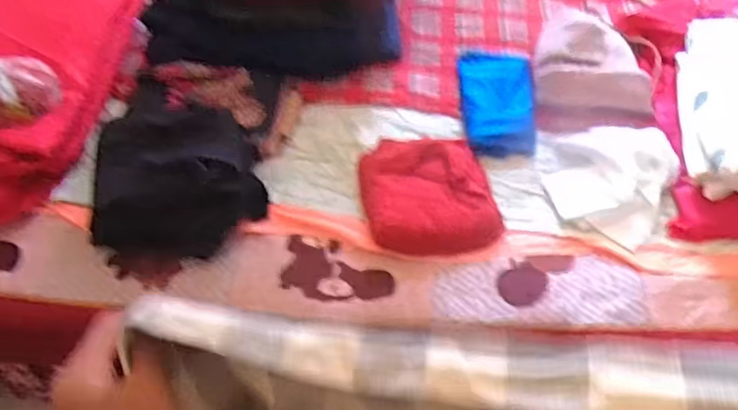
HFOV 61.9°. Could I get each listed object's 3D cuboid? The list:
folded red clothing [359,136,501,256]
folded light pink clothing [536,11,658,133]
[{"bbox_3d":[0.113,-0.019,1.168,0.237,0.065,0.257,-7,53,-1],"label":"folded red clothing"},{"bbox_3d":[0.476,-0.284,1.295,0.236,0.109,0.273,2,54,7],"label":"folded light pink clothing"}]

